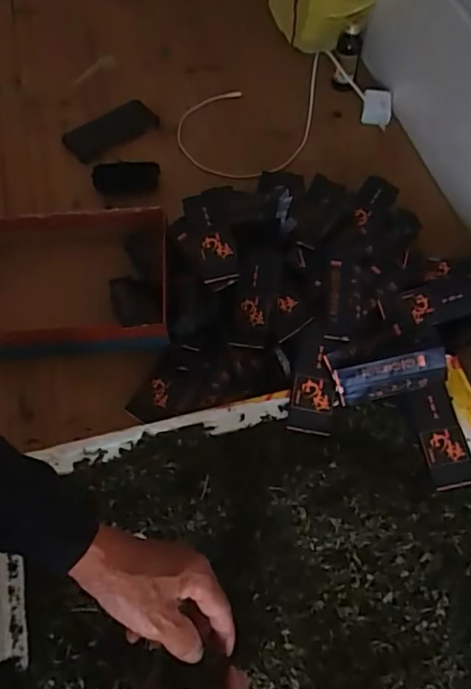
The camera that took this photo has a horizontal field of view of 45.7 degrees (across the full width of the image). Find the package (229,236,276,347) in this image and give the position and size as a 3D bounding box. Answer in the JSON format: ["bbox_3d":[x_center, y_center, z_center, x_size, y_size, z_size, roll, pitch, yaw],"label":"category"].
[{"bbox_3d":[0.024,-0.069,0.746,0.050,0.025,0.143,6,87,7],"label":"package"}]

